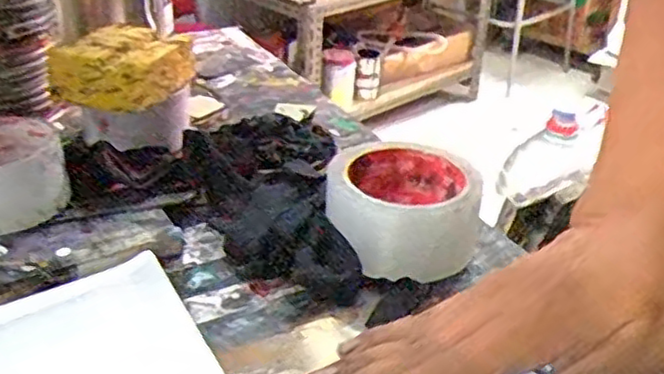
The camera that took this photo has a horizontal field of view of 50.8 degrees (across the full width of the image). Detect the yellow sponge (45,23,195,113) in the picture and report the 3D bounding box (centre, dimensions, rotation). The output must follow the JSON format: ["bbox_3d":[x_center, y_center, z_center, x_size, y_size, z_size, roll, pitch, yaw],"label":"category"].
[{"bbox_3d":[-0.145,-0.087,0.495,0.067,0.038,0.103,11,32,16],"label":"yellow sponge"}]

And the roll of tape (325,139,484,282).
[{"bbox_3d":[0.047,0.010,0.454,0.097,0.043,0.098,2,31,-1],"label":"roll of tape"}]

